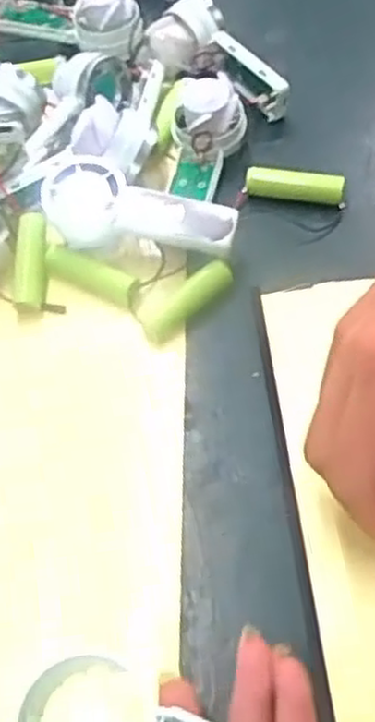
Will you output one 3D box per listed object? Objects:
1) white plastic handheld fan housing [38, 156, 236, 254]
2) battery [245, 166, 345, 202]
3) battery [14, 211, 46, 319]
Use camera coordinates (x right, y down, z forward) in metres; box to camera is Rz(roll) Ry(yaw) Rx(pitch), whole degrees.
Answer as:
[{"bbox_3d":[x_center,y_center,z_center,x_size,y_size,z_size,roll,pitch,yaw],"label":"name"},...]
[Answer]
[{"bbox_3d":[-0.023,-0.074,0.360,0.092,0.026,0.033,5,59,11],"label":"white plastic handheld fan housing"},{"bbox_3d":[0.055,-0.092,0.380,0.050,0.011,0.012,9,60,13],"label":"battery"},{"bbox_3d":[-0.079,-0.048,0.367,0.016,0.017,0.053,1,85,1],"label":"battery"}]

